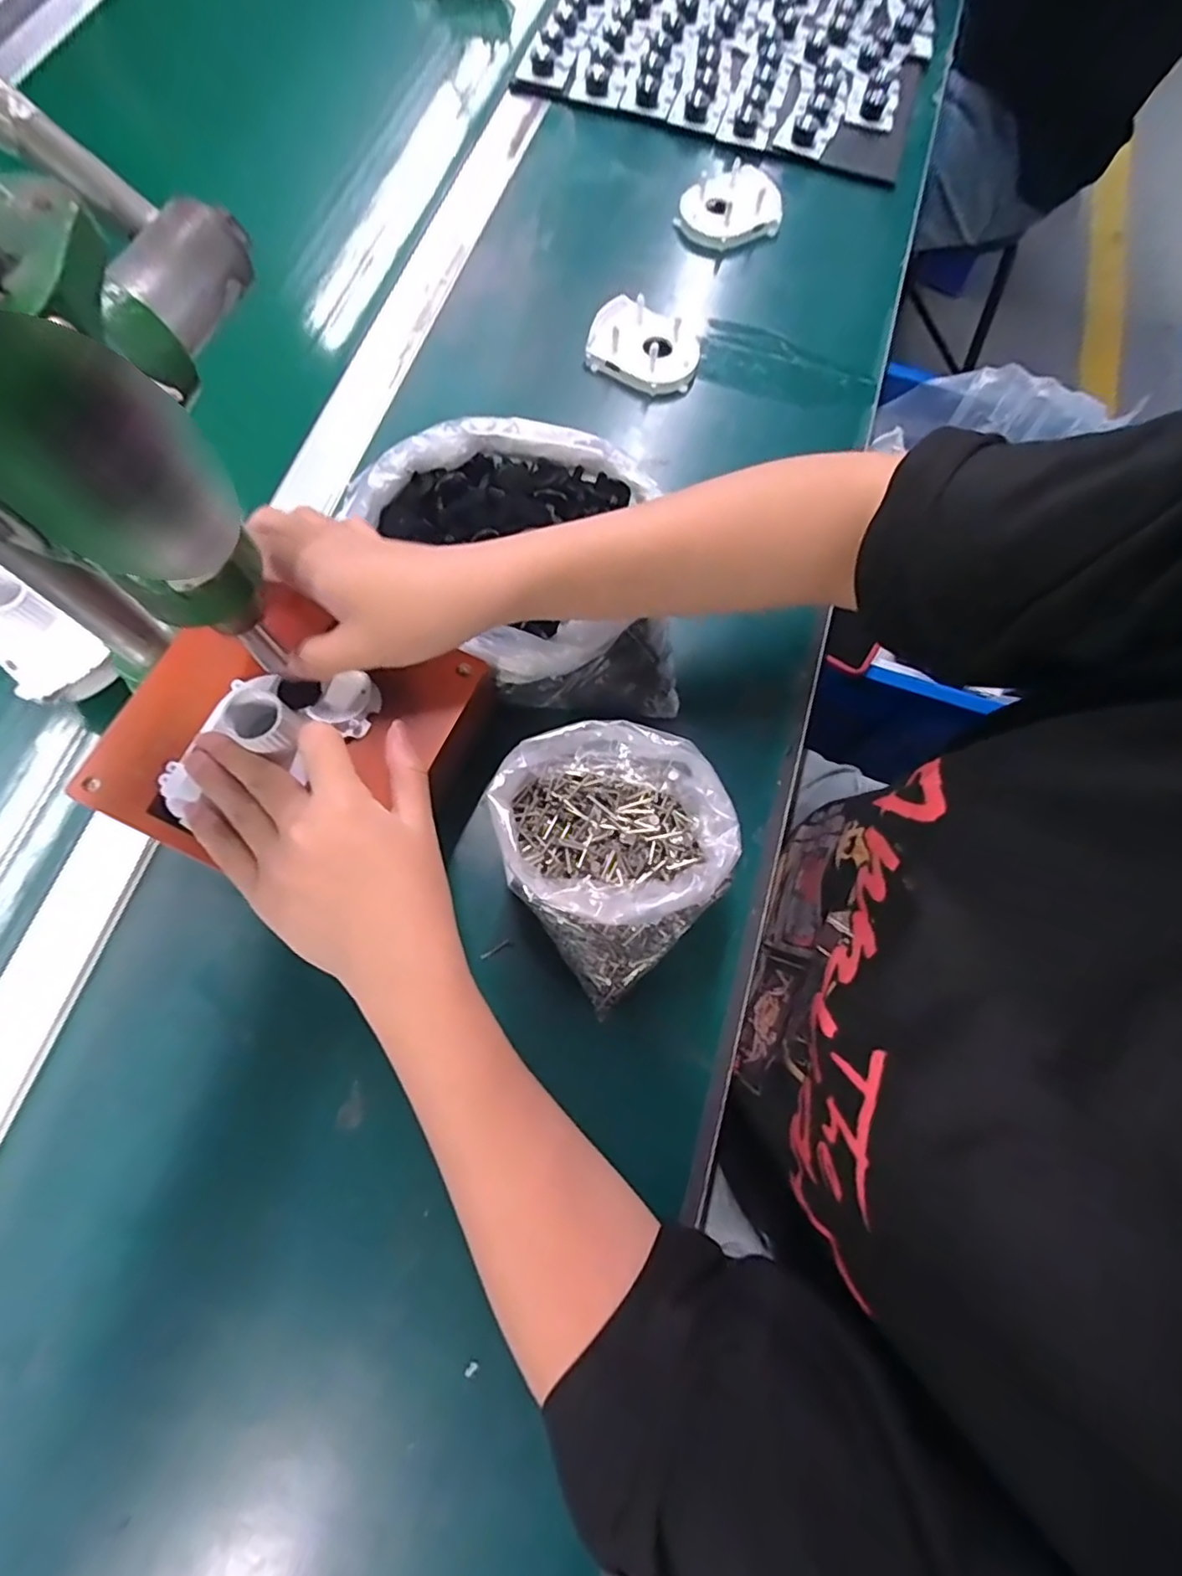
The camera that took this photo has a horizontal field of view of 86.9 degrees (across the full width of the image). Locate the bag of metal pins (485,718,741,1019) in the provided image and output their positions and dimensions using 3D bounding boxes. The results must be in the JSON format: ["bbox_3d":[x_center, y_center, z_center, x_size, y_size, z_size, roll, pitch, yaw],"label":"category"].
[{"bbox_3d":[0.012,0.031,0.332,0.108,0.088,0.117,-37,78,-13],"label":"bag of metal pins"}]

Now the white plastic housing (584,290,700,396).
[{"bbox_3d":[0.044,-0.343,0.484,0.082,0.026,0.063,25,73,5],"label":"white plastic housing"}]

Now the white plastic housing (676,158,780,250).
[{"bbox_3d":[0.116,-0.498,0.532,0.082,0.020,0.076,1,73,-3],"label":"white plastic housing"}]

